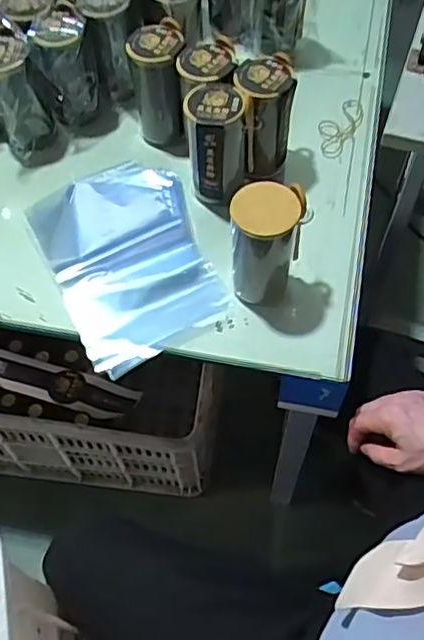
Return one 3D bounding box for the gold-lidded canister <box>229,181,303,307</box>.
[{"bbox_3d":[0.055,-0.083,0.672,0.065,0.143,0.078,5,59,4],"label":"gold-lidded canister"}]

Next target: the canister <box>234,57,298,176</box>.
[{"bbox_3d":[0.061,-0.225,0.742,0.064,0.139,0.075,1,59,1],"label":"canister"}]

